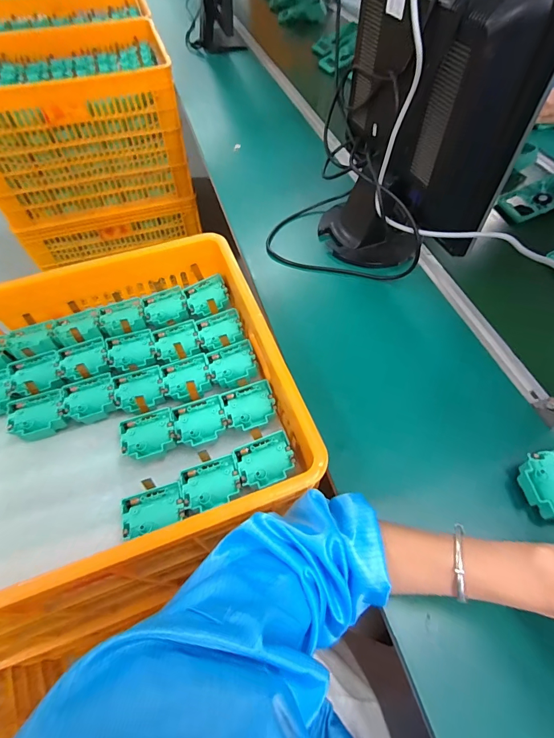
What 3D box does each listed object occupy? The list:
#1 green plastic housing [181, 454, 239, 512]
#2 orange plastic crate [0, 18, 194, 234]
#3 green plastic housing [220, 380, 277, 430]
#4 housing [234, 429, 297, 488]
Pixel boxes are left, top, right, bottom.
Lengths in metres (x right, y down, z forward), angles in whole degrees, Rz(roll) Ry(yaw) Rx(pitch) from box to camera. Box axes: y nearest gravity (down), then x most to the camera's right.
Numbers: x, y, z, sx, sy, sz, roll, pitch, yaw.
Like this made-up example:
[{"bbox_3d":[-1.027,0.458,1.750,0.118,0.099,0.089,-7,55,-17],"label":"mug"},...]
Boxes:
[{"bbox_3d":[-0.086,0.148,0.483,0.068,0.019,0.061,-13,58,-8],"label":"green plastic housing"},{"bbox_3d":[-0.701,-0.871,1.333,0.658,0.412,0.485,-18,59,-12],"label":"orange plastic crate"},{"bbox_3d":[-0.039,0.052,0.541,0.070,0.016,0.061,-15,58,-10],"label":"green plastic housing"},{"bbox_3d":[-0.015,0.121,0.491,0.074,0.020,0.063,-20,59,-13],"label":"housing"}]

